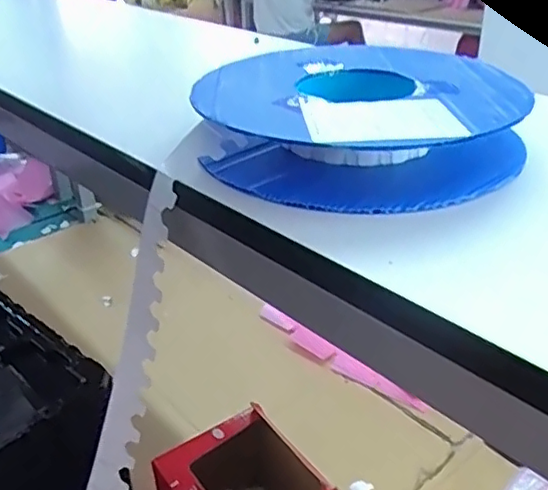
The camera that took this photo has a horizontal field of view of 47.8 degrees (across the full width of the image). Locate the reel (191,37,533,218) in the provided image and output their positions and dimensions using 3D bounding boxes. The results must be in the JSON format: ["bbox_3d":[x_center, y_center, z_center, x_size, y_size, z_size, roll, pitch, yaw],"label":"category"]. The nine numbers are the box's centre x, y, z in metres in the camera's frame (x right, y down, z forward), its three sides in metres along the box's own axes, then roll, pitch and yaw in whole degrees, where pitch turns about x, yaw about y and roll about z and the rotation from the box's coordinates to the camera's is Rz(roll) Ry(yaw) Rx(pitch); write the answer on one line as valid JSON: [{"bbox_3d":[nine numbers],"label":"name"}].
[{"bbox_3d":[0.050,-0.081,0.385,0.189,0.037,0.179,-6,31,-8],"label":"reel"}]

